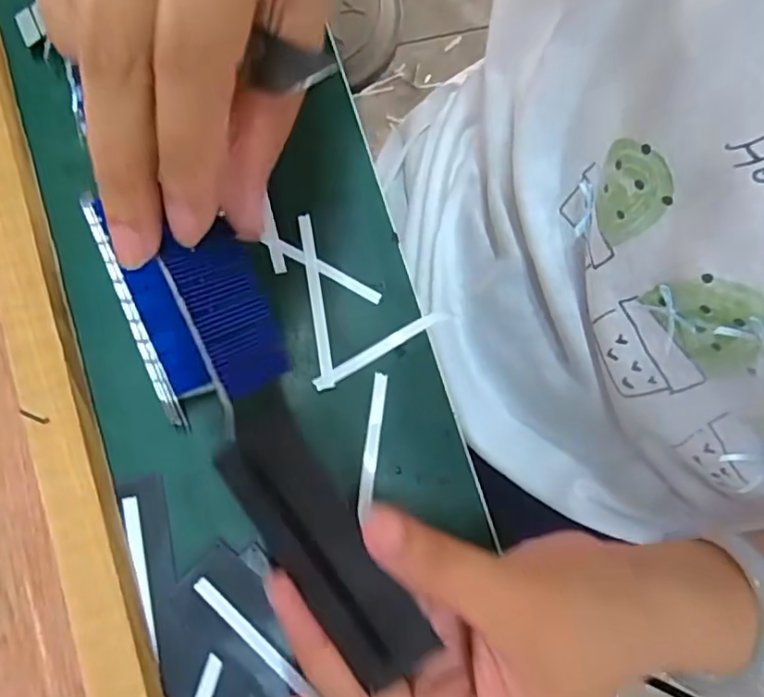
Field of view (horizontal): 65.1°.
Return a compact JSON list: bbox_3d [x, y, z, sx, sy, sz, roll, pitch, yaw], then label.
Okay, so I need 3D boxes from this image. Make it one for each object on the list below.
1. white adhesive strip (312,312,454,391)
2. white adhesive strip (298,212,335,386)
[{"bbox_3d":[0.001,-0.001,0.261,0.067,0.005,0.007,-31,83,-13],"label":"white adhesive strip"},{"bbox_3d":[-0.029,-0.021,0.262,0.005,0.005,0.077,-8,78,-9],"label":"white adhesive strip"}]

